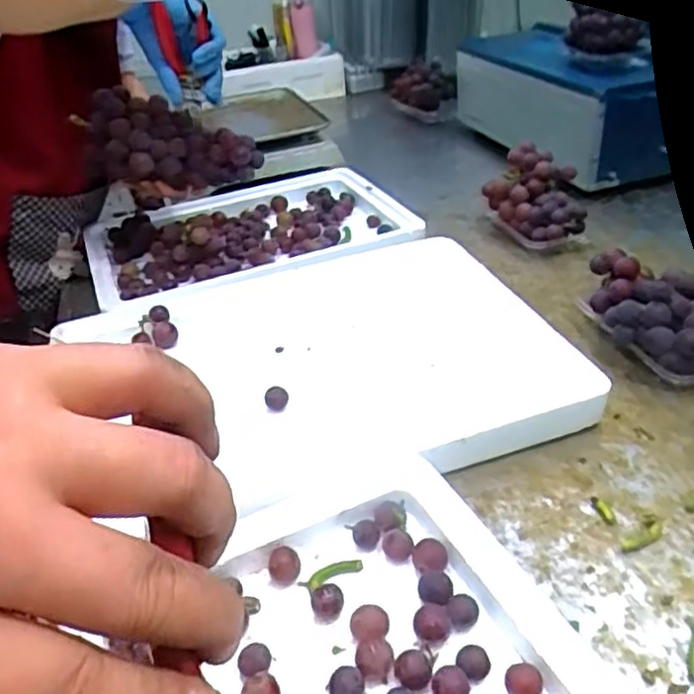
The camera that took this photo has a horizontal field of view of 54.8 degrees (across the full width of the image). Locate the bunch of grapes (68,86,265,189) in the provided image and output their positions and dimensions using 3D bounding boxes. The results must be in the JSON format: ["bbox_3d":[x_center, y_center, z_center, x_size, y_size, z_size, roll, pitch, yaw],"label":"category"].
[{"bbox_3d":[-0.232,-0.260,0.881,0.237,0.127,0.096,11,65,-7],"label":"bunch of grapes"}]

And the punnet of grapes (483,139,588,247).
[{"bbox_3d":[0.273,-0.209,0.946,0.103,0.101,0.151,-14,38,-15],"label":"punnet of grapes"}]

